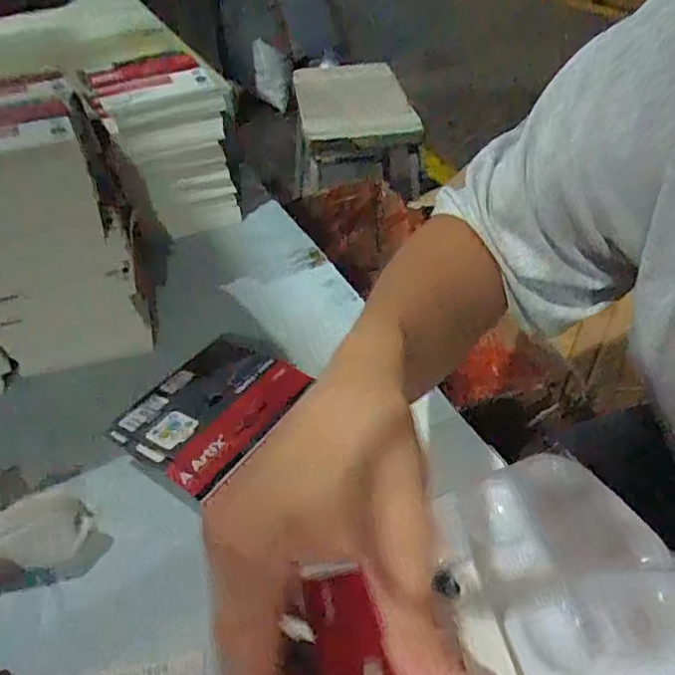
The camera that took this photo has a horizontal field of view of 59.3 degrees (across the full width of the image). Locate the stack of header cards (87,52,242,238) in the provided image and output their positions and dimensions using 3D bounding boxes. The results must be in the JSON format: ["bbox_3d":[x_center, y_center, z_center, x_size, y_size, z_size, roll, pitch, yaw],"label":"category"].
[{"bbox_3d":[-0.163,-0.181,0.577,0.108,0.151,0.084,-16,44,-16],"label":"stack of header cards"}]

